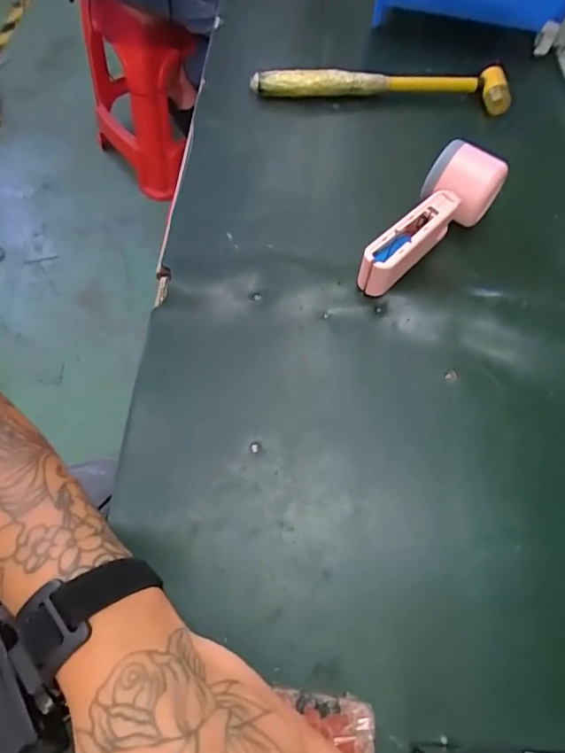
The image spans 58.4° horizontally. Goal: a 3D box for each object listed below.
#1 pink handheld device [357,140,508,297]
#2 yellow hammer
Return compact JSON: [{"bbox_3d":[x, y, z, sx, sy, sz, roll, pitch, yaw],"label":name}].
[{"bbox_3d":[0.122,-0.127,0.423,0.054,0.059,0.151,37,68,16],"label":"pink handheld device"},{"bbox_3d":[0.104,-0.302,0.535,0.269,0.035,0.043,0,63,-1],"label":"yellow hammer"}]

